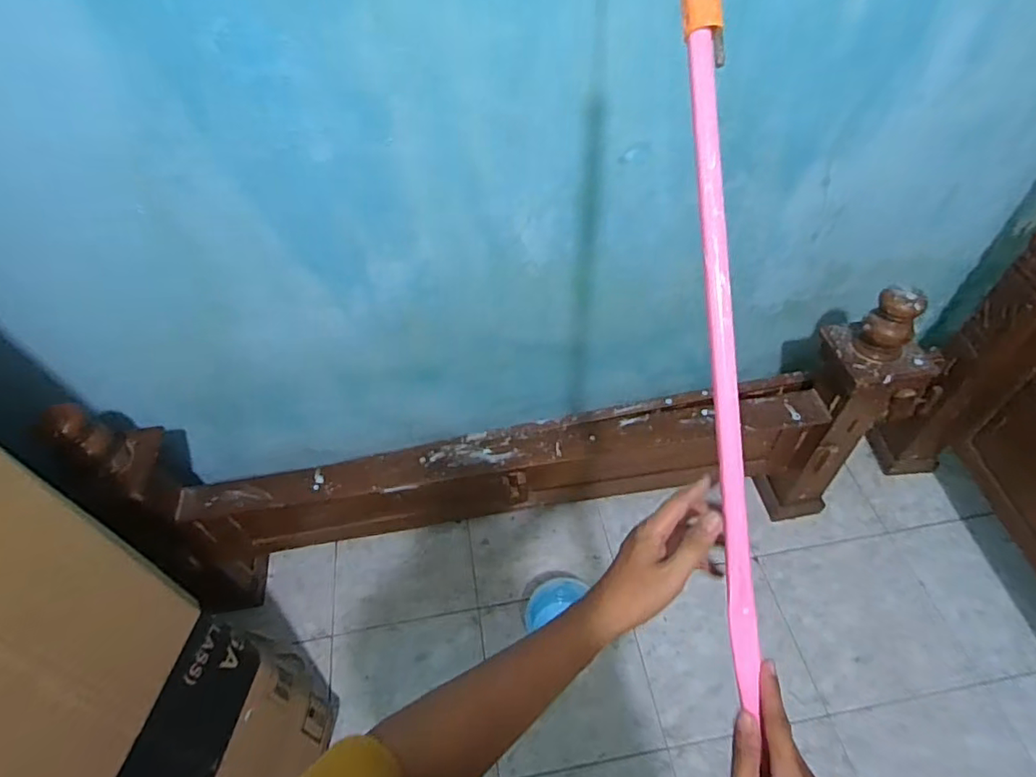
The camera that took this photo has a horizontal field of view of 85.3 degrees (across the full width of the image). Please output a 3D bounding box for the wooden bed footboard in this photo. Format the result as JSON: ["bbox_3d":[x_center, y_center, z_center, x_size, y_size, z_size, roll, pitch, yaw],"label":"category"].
[{"bbox_3d":[0.004,0.172,1.334,1.671,0.706,0.215,-9,51,-3],"label":"wooden bed footboard"}]

